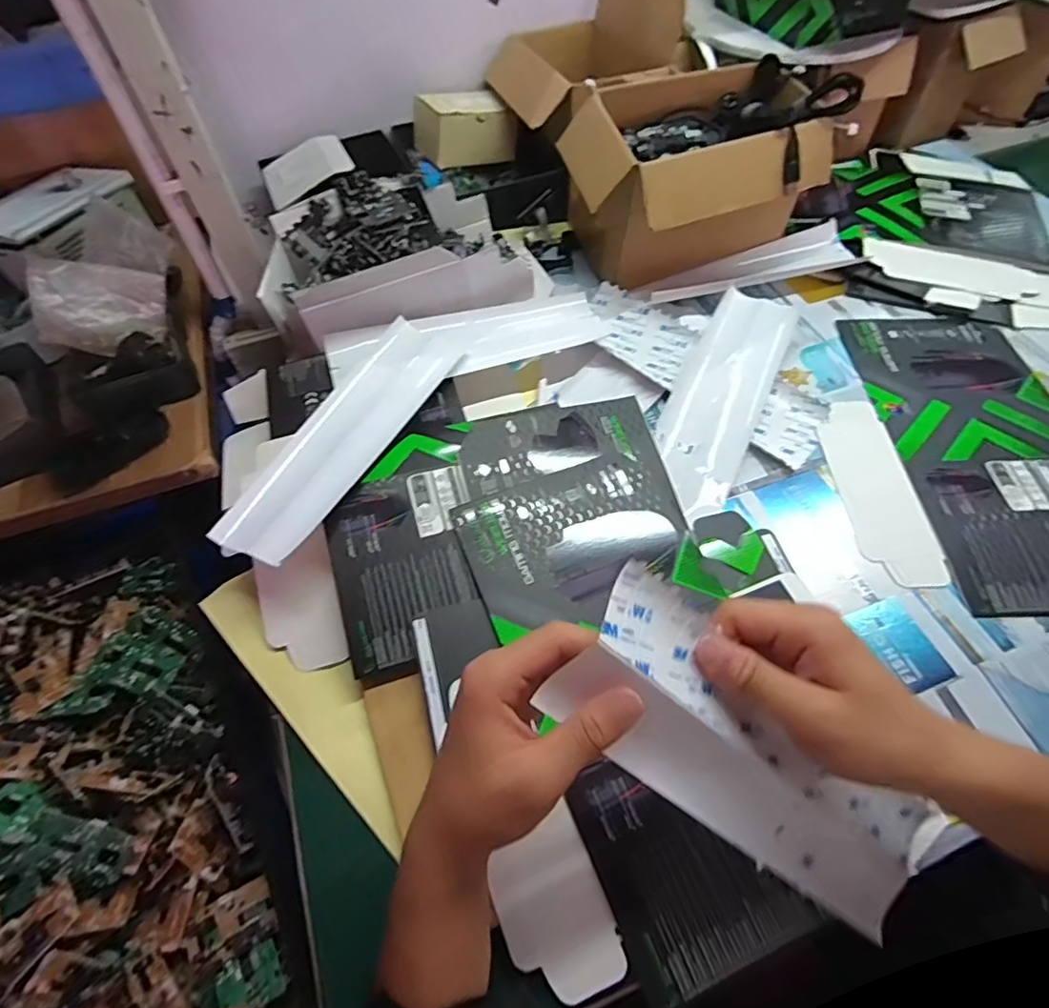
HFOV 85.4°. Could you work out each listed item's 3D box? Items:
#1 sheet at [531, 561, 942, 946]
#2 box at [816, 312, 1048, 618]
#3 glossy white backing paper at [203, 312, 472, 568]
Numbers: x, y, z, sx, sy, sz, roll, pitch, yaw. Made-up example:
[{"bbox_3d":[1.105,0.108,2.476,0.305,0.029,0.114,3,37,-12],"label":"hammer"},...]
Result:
[{"bbox_3d":[0.136,0.149,0.314,0.285,0.014,0.090,39,78,-19],"label":"sheet"},{"bbox_3d":[0.447,-0.061,0.553,0.305,0.013,0.360,-3,56,1],"label":"box"},{"bbox_3d":[-0.161,-0.069,0.513,0.085,0.020,0.281,22,60,16],"label":"glossy white backing paper"}]

